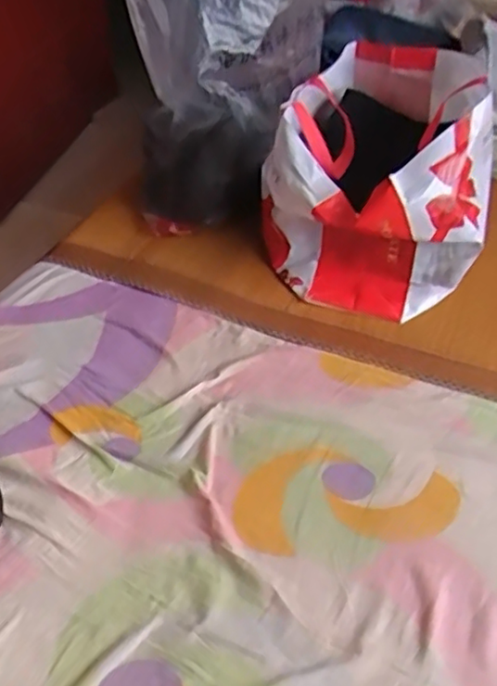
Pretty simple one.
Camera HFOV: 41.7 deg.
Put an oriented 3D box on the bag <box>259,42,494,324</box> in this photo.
[{"bbox_3d":[0.217,-0.274,1.056,0.345,0.247,0.416,18,46,16],"label":"bag"}]

